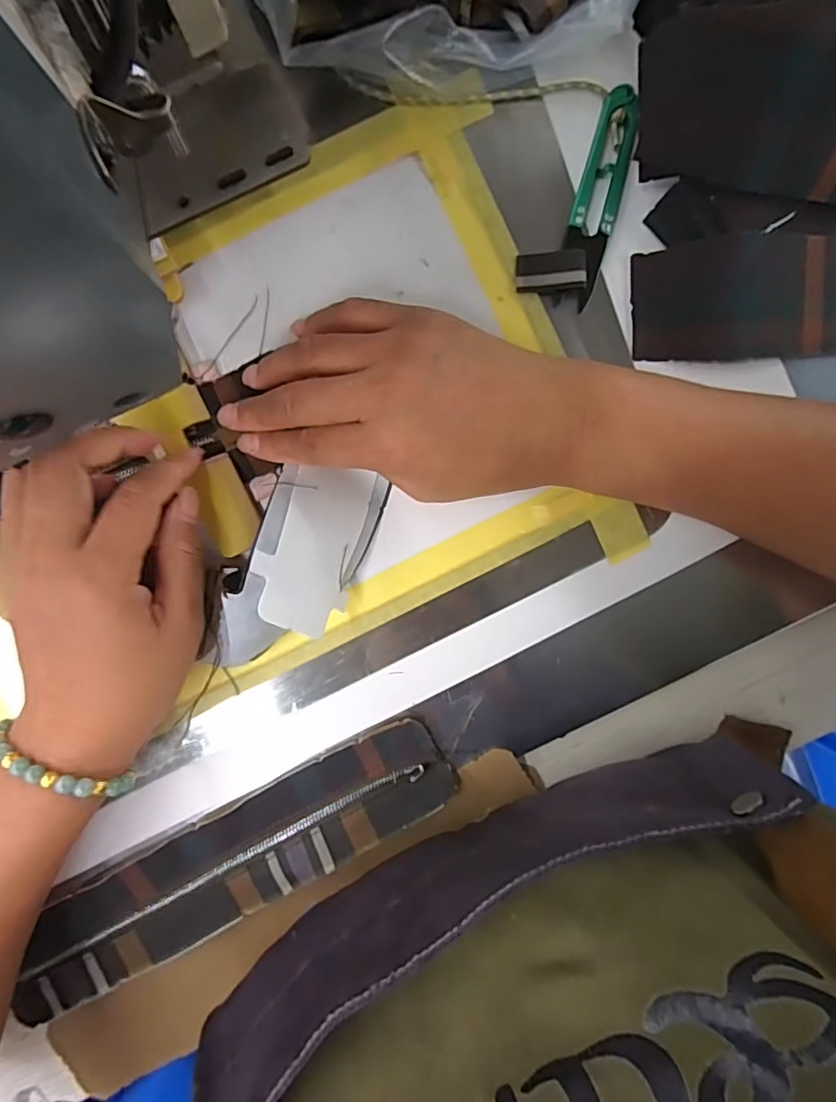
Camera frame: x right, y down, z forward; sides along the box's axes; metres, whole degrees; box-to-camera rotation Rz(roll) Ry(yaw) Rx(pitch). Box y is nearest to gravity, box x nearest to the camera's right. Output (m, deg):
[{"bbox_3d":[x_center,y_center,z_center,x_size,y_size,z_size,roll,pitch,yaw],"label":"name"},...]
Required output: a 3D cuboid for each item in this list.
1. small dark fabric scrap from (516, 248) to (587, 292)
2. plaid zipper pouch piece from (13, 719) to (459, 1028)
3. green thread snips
[{"bbox_3d":[0.068,-0.142,0.271,0.034,0.006,0.019,-3,92,-2],"label":"small dark fabric scrap"},{"bbox_3d":[-0.097,0.162,0.276,0.242,0.011,0.054,-29,93,-1],"label":"plaid zipper pouch piece"},{"bbox_3d":[0.091,-0.177,0.268,0.022,0.009,0.100,14,91,-2],"label":"green thread snips"}]

